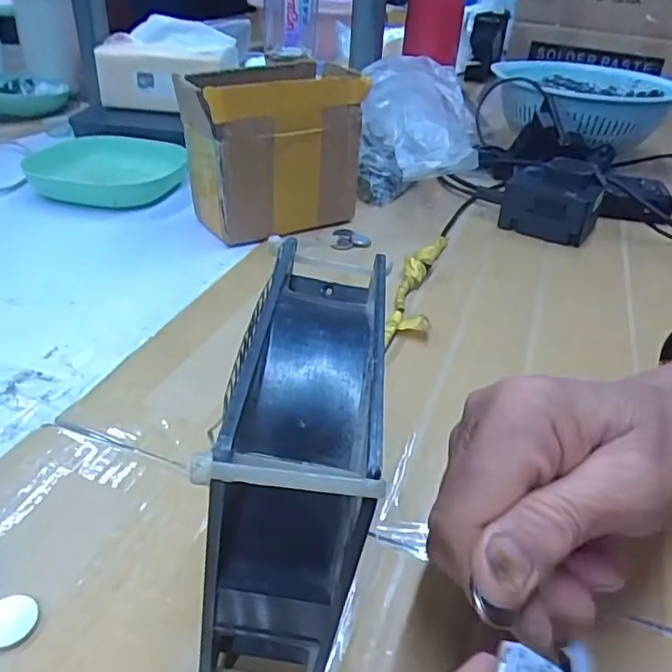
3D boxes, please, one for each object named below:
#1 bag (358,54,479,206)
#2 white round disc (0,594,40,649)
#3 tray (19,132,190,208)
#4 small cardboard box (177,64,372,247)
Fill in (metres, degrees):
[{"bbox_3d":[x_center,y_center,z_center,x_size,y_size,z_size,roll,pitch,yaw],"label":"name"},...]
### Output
[{"bbox_3d":[0.077,-0.195,0.565,0.107,0.128,0.095,7,34,4],"label":"bag"},{"bbox_3d":[-0.121,0.105,0.216,0.019,0.004,0.019,3,34,-2],"label":"white round disc"},{"bbox_3d":[-0.223,-0.163,0.570,0.144,0.034,0.151,-4,35,-13],"label":"tray"},{"bbox_3d":[-0.055,-0.150,0.487,0.130,0.133,0.080,-18,40,-30],"label":"small cardboard box"}]

